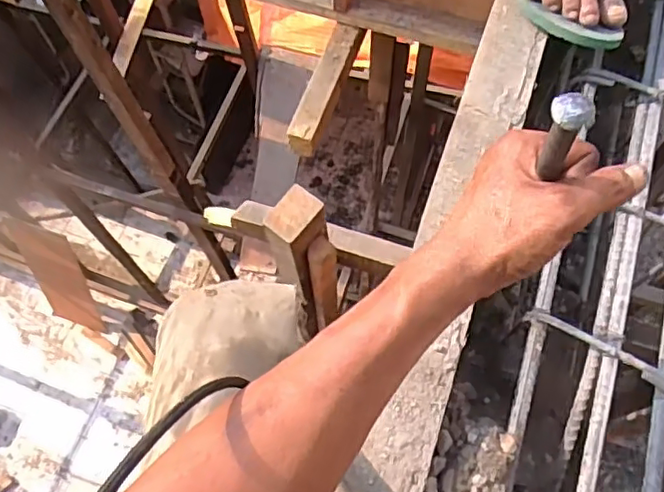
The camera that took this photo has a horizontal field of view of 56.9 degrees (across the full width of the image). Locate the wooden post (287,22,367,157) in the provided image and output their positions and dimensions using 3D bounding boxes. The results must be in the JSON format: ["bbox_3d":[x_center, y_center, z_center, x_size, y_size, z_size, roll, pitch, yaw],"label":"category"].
[{"bbox_3d":[-0.013,-0.298,1.152,0.060,0.060,0.286,19,68,10],"label":"wooden post"}]

